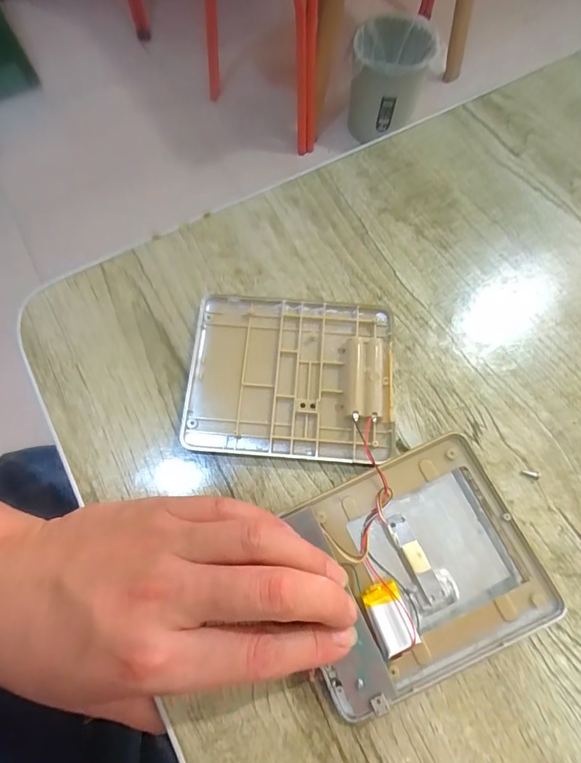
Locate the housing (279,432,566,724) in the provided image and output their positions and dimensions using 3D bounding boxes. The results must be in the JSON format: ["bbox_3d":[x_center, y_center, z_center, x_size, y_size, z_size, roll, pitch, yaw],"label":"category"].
[{"bbox_3d":[0.063,0.098,0.232,0.119,0.019,0.103,-23,72,-9],"label":"housing"}]

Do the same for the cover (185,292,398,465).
[{"bbox_3d":[0.001,-0.005,0.270,0.125,0.013,0.105,3,70,1],"label":"cover"}]

